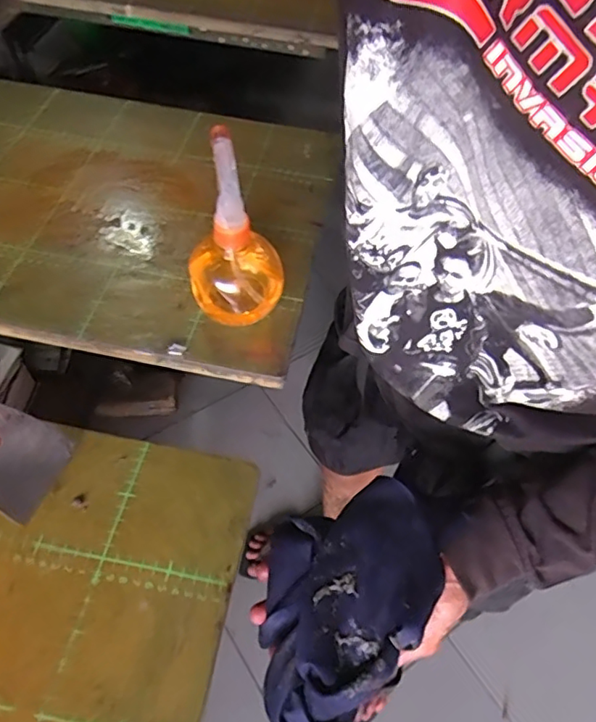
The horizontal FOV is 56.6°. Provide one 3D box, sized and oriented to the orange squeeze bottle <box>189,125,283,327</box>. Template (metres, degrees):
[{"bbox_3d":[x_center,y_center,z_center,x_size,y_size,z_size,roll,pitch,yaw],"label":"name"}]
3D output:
[{"bbox_3d":[-0.060,-0.113,0.503,0.078,0.165,0.070,-22,54,-18],"label":"orange squeeze bottle"}]

